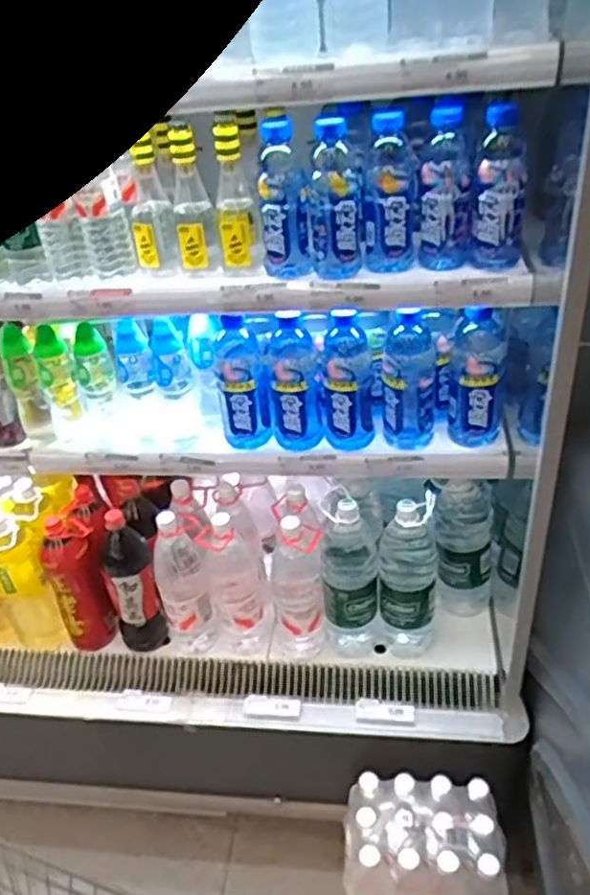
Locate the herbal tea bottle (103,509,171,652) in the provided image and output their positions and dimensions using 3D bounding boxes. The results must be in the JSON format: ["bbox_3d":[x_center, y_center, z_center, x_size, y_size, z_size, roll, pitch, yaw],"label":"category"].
[{"bbox_3d":[-0.309,0.252,1.287,0.088,0.314,0.078,-21,37,-21],"label":"herbal tea bottle"}]

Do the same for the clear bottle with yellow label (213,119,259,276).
[{"bbox_3d":[-0.091,-0.357,1.000,0.054,0.199,0.055,-8,34,-4],"label":"clear bottle with yellow label"}]

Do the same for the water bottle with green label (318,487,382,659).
[{"bbox_3d":[0.103,0.232,1.249,0.109,0.322,0.123,-1,34,6],"label":"water bottle with green label"}]

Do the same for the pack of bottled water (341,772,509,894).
[{"bbox_3d":[0.211,0.689,1.136,0.251,0.195,0.185,-3,34,4],"label":"pack of bottled water"}]

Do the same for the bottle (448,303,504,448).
[{"bbox_3d":[0.295,-0.108,1.112,0.087,0.220,0.089,5,35,15],"label":"bottle"}]

